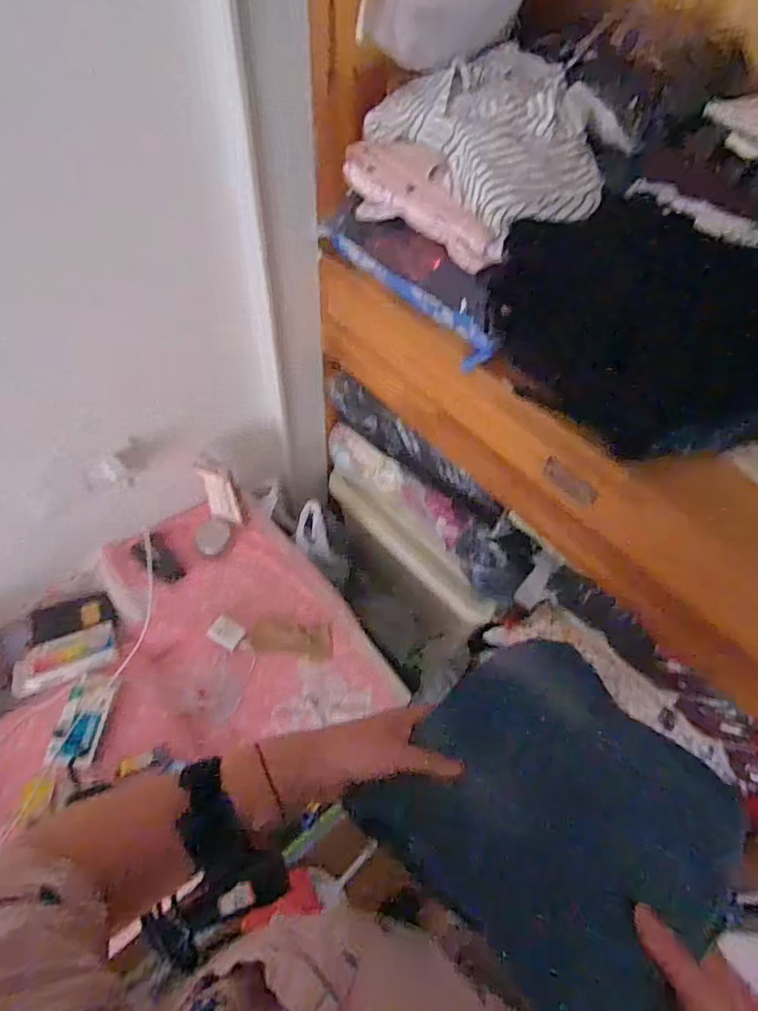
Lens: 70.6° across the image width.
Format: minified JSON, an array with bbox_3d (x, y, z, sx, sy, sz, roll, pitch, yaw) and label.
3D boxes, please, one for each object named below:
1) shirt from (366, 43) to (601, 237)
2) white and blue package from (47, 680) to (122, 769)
[{"bbox_3d":[0.165,-0.479,0.681,0.245,0.091,0.311,-25,60,-20],"label":"shirt"},{"bbox_3d":[-0.479,0.345,0.863,0.072,0.034,0.136,3,54,-2],"label":"white and blue package"}]

